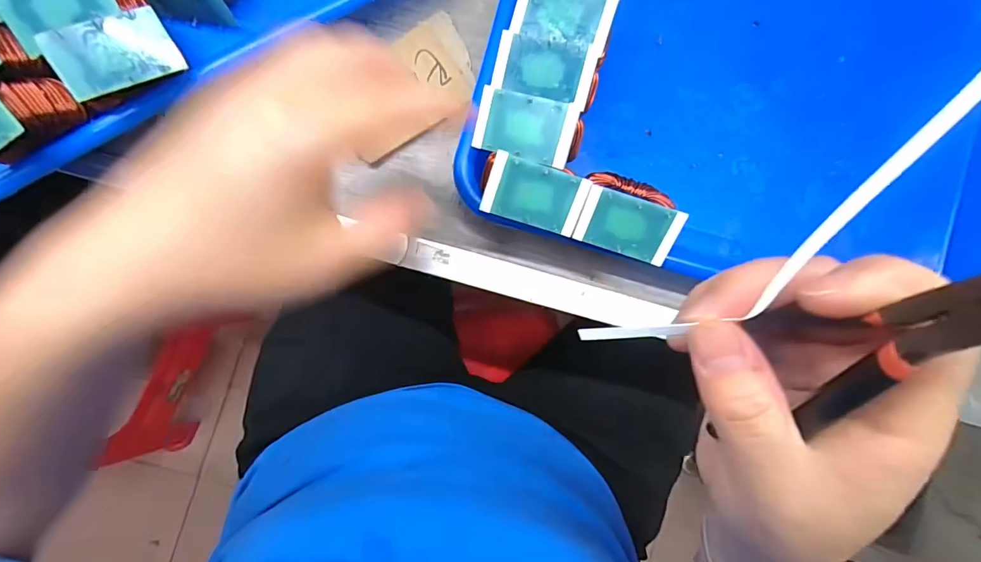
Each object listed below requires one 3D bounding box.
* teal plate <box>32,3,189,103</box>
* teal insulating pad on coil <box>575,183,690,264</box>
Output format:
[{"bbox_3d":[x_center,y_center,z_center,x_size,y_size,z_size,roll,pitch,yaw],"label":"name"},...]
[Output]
[{"bbox_3d":[-0.178,-0.109,0.205,0.047,0.005,0.031,-33,107,-22],"label":"teal plate"},{"bbox_3d":[0.070,-0.027,0.219,0.049,0.004,0.030,17,120,0],"label":"teal insulating pad on coil"}]

